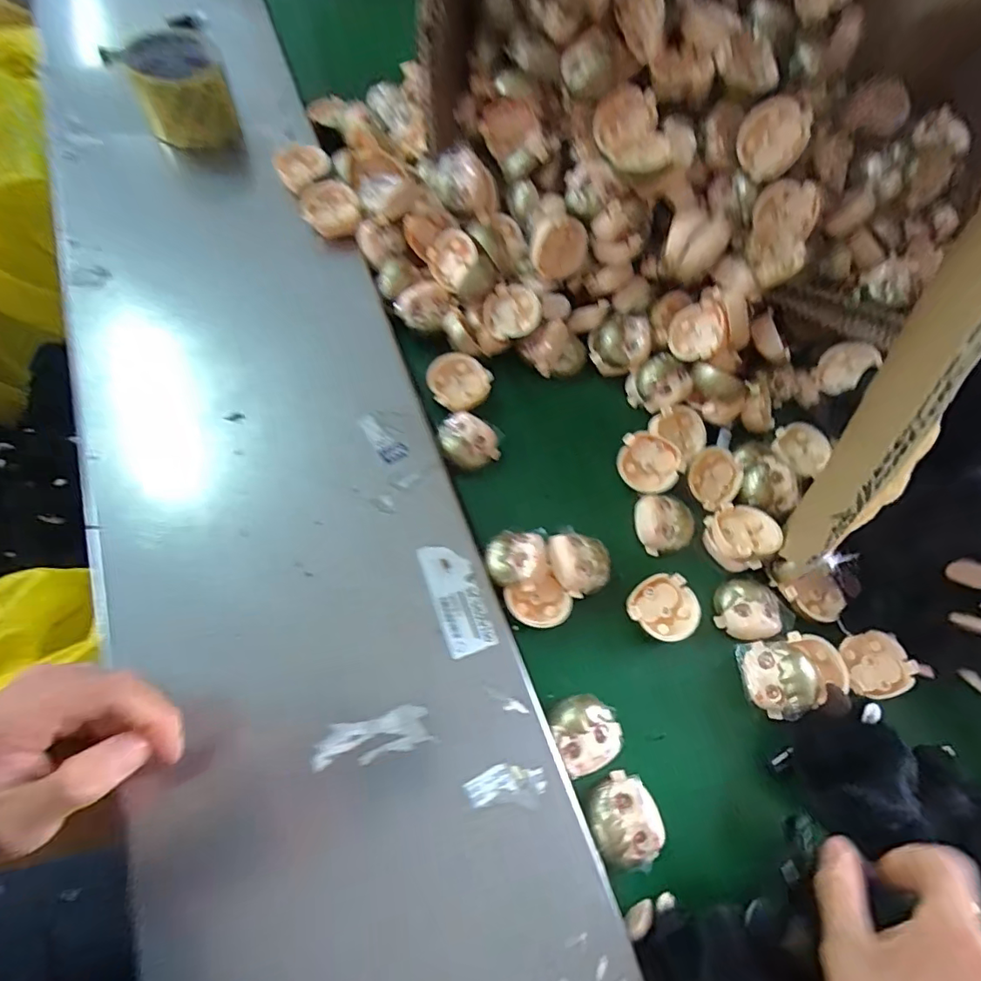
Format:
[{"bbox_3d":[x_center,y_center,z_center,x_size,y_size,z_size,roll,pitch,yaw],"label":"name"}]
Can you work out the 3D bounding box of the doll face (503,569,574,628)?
[{"bbox_3d":[0.034,0.081,0.371,0.043,0.020,0.036,-24,88,-18],"label":"doll face"}]

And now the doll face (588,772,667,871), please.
[{"bbox_3d":[0.085,0.210,0.326,0.042,0.019,0.050,-10,67,-12],"label":"doll face"}]

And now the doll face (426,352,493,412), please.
[{"bbox_3d":[-0.026,-0.092,0.439,0.053,0.022,0.049,3,65,-6],"label":"doll face"}]

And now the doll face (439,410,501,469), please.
[{"bbox_3d":[-0.019,-0.040,0.419,0.043,0.024,0.044,-32,73,-20],"label":"doll face"}]

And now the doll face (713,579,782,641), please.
[{"bbox_3d":[0.199,0.091,0.395,0.048,0.017,0.044,3,65,-6],"label":"doll face"}]

